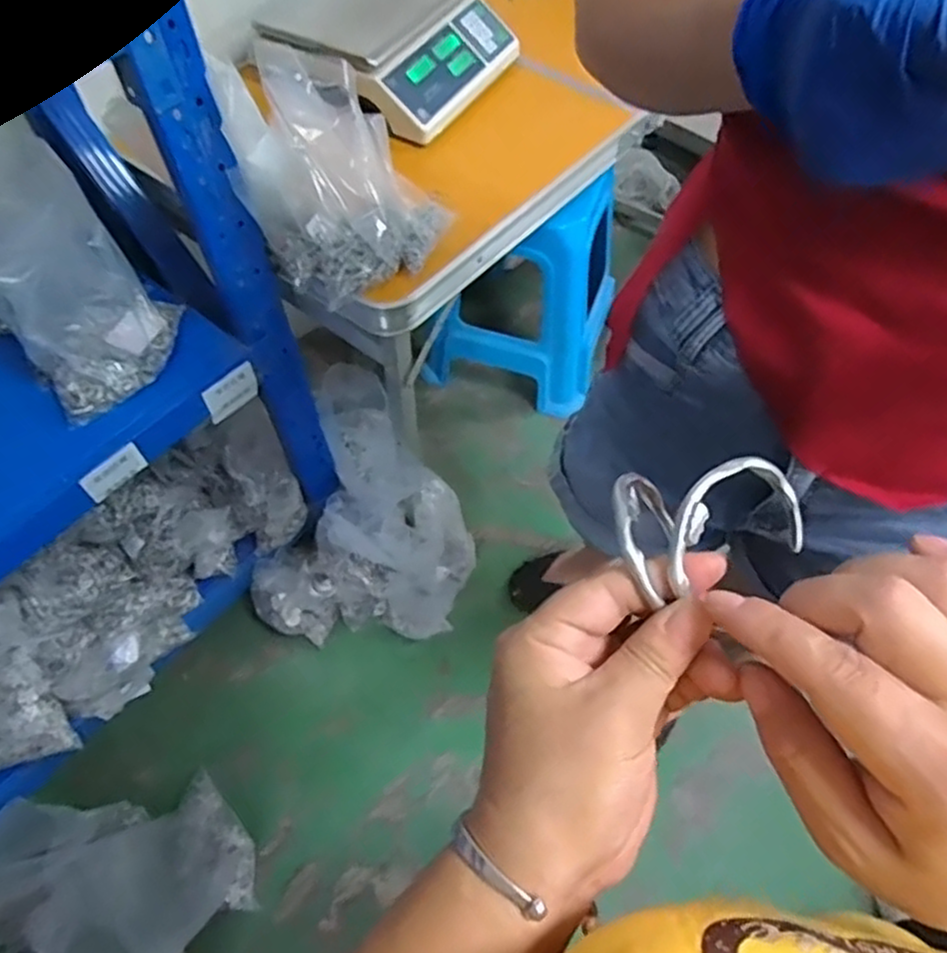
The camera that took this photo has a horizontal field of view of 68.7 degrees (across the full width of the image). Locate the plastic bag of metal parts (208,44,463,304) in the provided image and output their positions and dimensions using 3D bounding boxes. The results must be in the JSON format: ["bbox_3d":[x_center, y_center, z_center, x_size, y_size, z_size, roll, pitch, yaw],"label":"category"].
[{"bbox_3d":[-0.158,-0.359,0.842,0.220,0.210,0.193,11,59,6],"label":"plastic bag of metal parts"}]

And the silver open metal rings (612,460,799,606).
[{"bbox_3d":[0.087,0.011,0.256,0.074,0.027,0.048,-12,59,-12],"label":"silver open metal rings"}]

